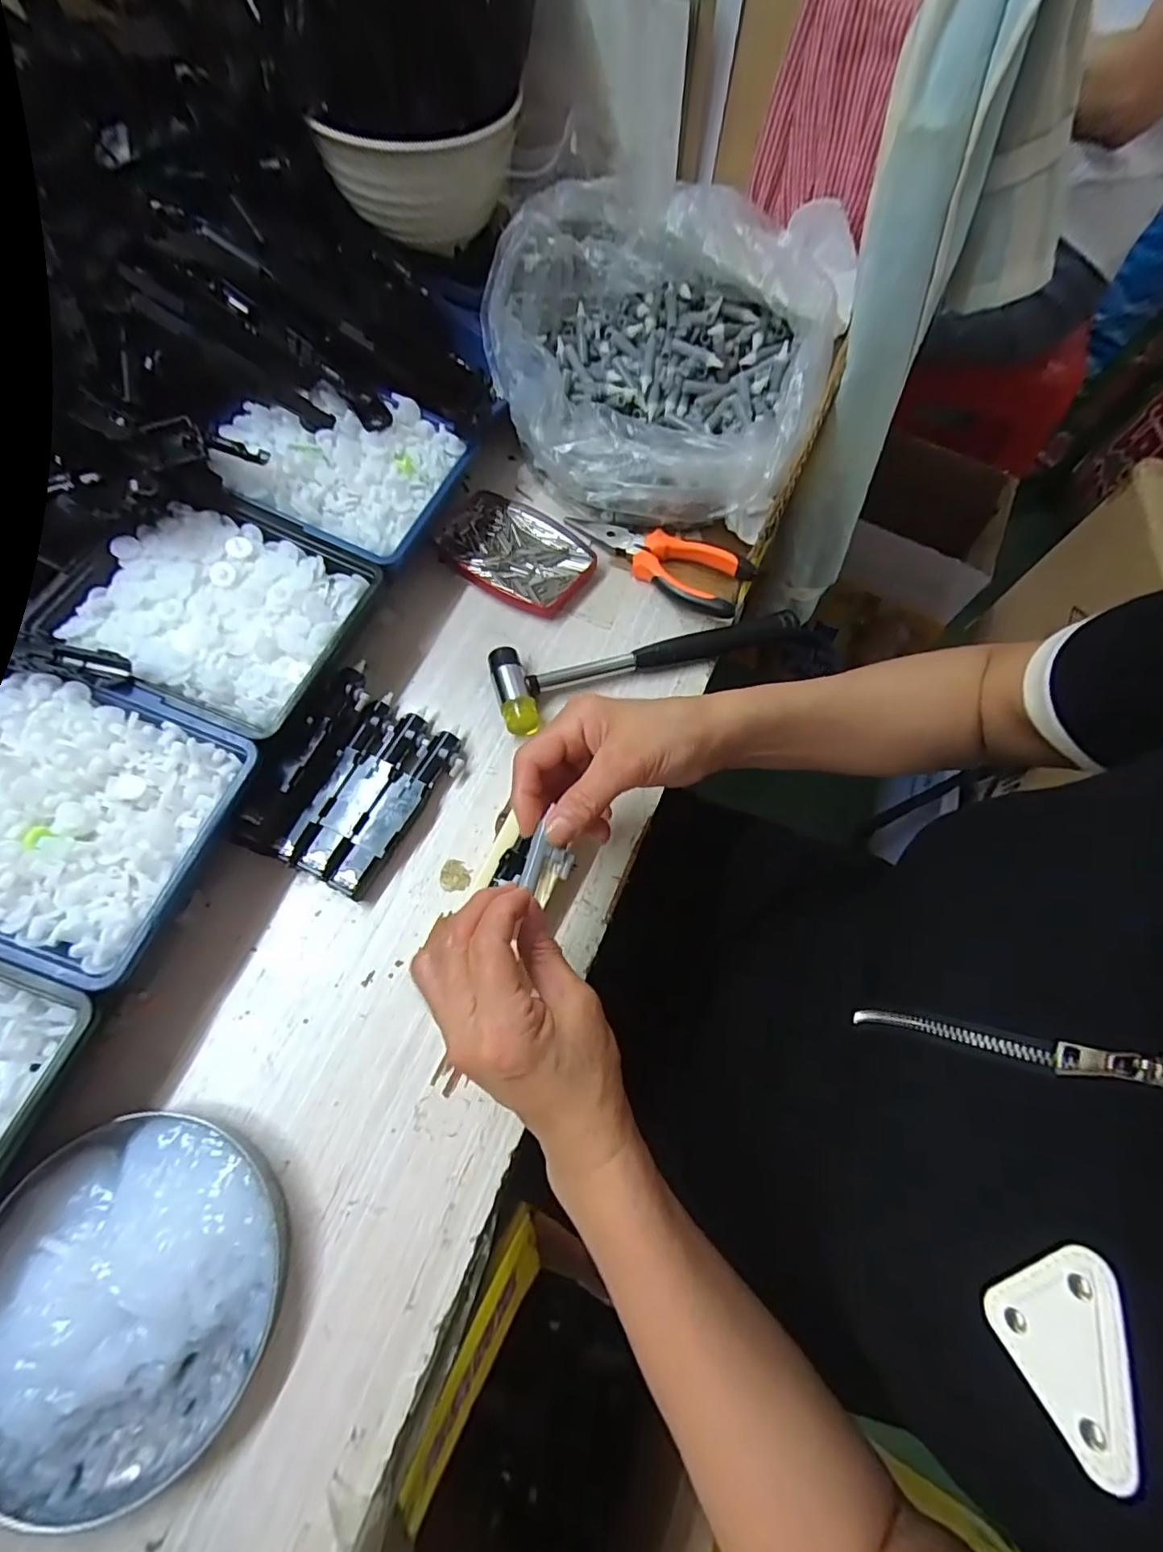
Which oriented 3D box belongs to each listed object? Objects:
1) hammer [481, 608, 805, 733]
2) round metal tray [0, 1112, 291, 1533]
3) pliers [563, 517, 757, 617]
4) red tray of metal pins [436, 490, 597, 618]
[{"bbox_3d":[0.050,-0.089,0.418,0.229,0.021,0.060,-16,68,-9],"label":"hammer"},{"bbox_3d":[-0.217,0.243,0.264,0.141,0.028,0.142,1,67,-2],"label":"round metal tray"},{"bbox_3d":[0.059,-0.179,0.451,0.155,0.029,0.049,35,70,12],"label":"pliers"},{"bbox_3d":[-0.053,-0.178,0.455,0.120,0.012,0.088,27,68,9],"label":"red tray of metal pins"}]

